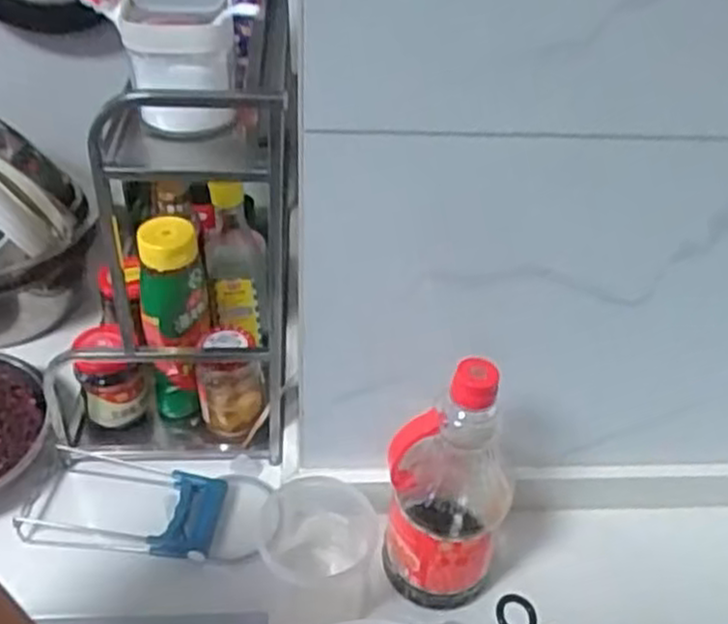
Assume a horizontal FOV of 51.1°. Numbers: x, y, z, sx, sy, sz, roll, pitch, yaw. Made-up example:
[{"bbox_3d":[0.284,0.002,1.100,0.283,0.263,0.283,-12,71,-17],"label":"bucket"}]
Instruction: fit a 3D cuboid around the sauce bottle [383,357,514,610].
[{"bbox_3d":[0.076,0.133,0.640,0.089,0.258,0.107,16,43,14],"label":"sauce bottle"}]

